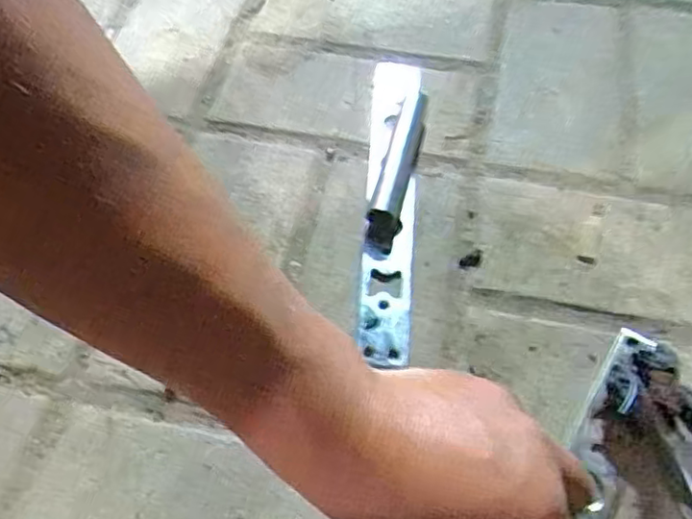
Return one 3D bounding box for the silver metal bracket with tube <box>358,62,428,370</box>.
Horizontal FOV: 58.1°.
[{"bbox_3d":[0.032,-0.049,0.407,0.037,0.013,0.232,4,58,3],"label":"silver metal bracket with tube"}]

